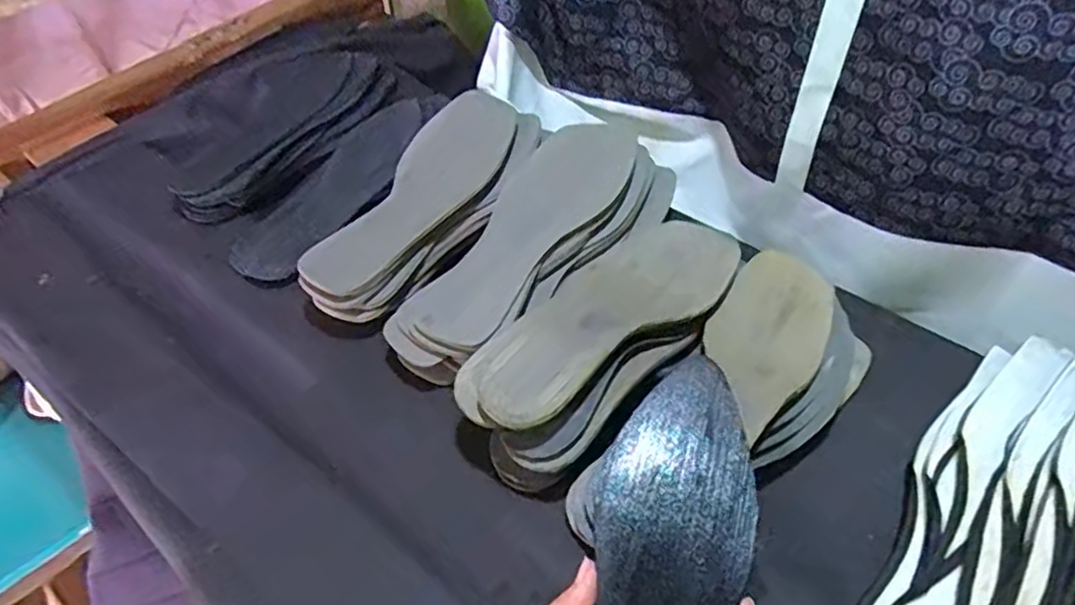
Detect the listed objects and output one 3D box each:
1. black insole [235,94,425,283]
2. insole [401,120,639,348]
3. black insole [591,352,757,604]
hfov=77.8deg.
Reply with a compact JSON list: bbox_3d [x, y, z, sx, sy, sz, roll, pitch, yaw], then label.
[{"bbox_3d":[-0.184,-0.113,0.623,0.089,0.013,0.247,19,55,28],"label":"black insole"},{"bbox_3d":[-0.003,-0.061,0.516,0.091,0.011,0.239,18,58,26],"label":"insole"},{"bbox_3d":[0.056,0.143,0.319,0.074,0.015,0.238,13,70,13],"label":"black insole"}]

